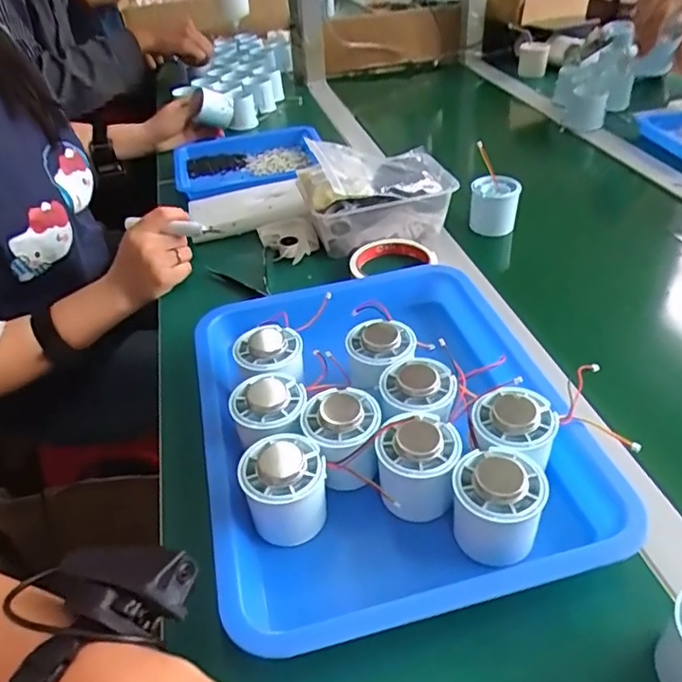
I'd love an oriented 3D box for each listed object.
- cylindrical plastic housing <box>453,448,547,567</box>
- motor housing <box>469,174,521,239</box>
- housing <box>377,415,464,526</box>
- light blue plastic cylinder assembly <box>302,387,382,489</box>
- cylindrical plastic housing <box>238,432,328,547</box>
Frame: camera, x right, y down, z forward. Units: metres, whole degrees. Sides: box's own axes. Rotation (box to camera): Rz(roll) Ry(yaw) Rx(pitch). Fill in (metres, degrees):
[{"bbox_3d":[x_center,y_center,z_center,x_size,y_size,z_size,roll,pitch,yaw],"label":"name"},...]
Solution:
[{"bbox_3d":[0.099,0.106,0.369,0.055,0.064,0.059,-4,39,3],"label":"cylindrical plastic housing"},{"bbox_3d":[0.181,-0.158,0.691,0.053,0.059,0.053,8,40,16],"label":"motor housing"},{"bbox_3d":[0.052,0.085,0.394,0.055,0.055,0.057,-4,39,3],"label":"housing"},{"bbox_3d":[0.002,0.071,0.417,0.052,0.056,0.055,-4,39,3],"label":"light blue plastic cylinder assembly"},{"bbox_3d":[-0.036,0.100,0.391,0.052,0.058,0.050,-4,39,3],"label":"cylindrical plastic housing"}]

